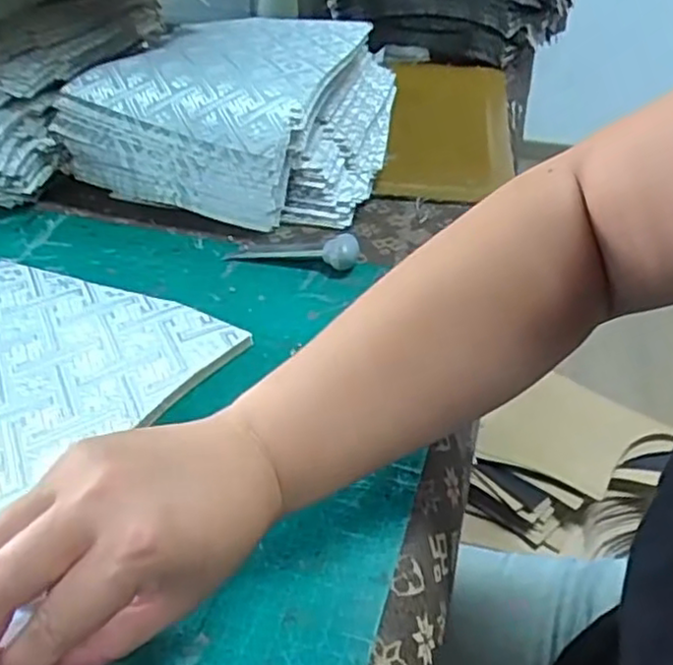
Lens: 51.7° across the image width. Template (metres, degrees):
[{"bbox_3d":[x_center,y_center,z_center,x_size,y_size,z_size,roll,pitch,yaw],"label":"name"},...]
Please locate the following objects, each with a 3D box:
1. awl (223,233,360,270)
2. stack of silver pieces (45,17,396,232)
[{"bbox_3d":[-0.033,-0.063,0.527,0.100,0.025,0.021,3,36,3],"label":"awl"},{"bbox_3d":[-0.095,-0.213,0.661,0.284,0.107,0.268,6,36,6],"label":"stack of silver pieces"}]

